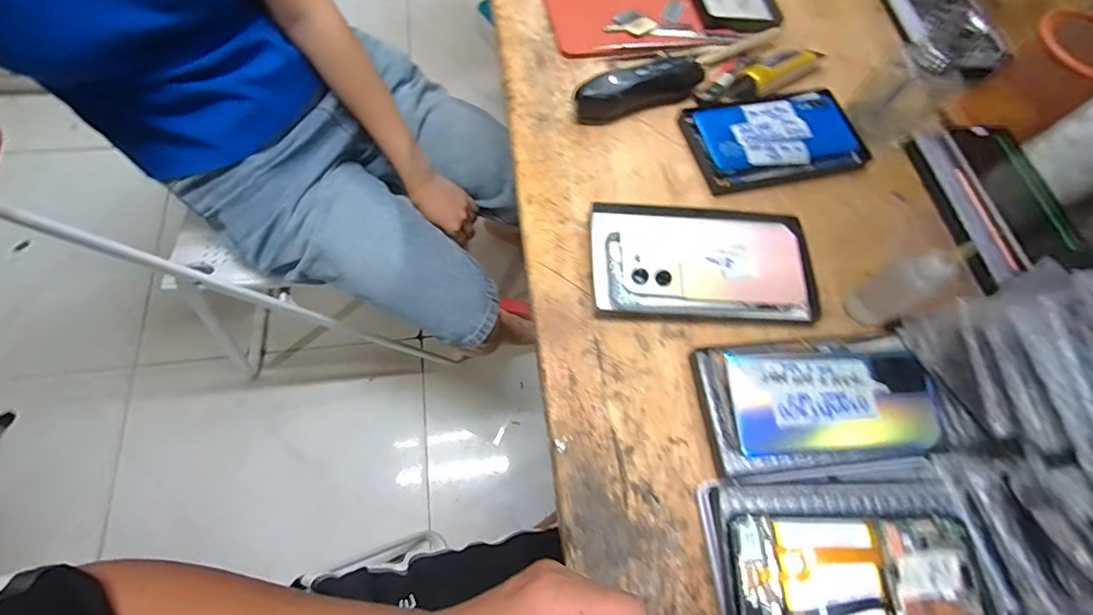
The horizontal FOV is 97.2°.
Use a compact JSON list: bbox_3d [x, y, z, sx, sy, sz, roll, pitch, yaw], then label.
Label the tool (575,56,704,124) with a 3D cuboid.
[{"bbox_3d":[0.094,-0.217,0.473,0.138,0.036,0.031,-20,70,-9],"label":"tool"}]

